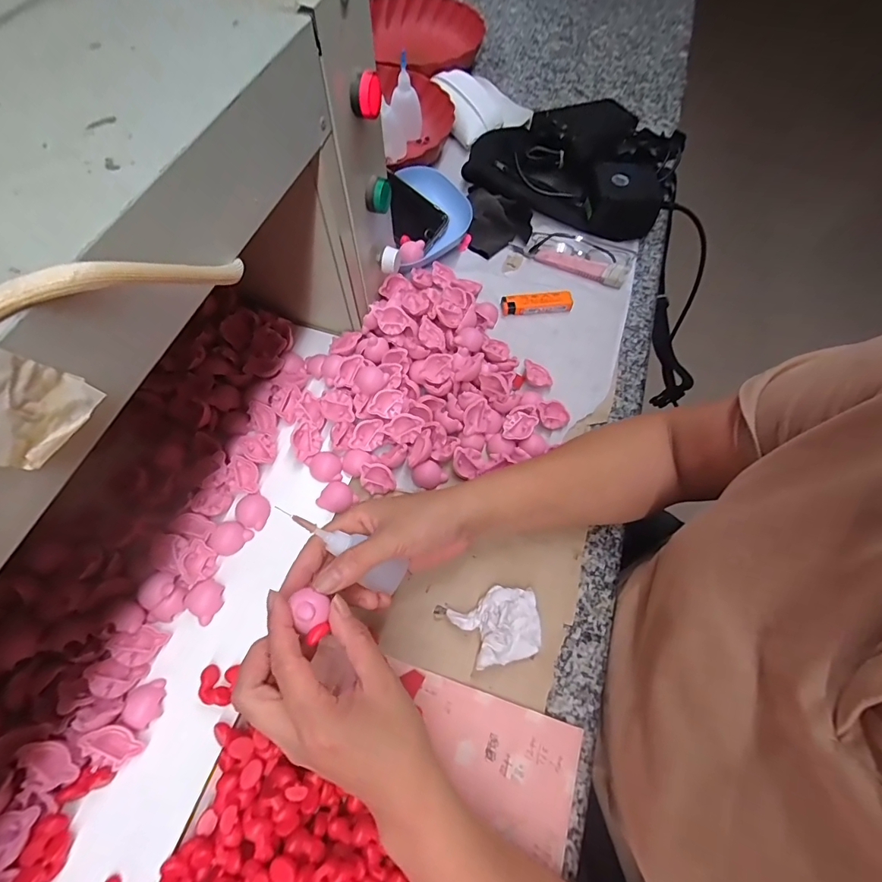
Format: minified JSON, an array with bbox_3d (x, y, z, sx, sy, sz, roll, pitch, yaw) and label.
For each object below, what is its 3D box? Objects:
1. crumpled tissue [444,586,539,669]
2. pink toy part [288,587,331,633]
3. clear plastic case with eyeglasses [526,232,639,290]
[{"bbox_3d":[0.048,0.151,0.357,0.070,0.023,0.054,-17,65,-9],"label":"crumpled tissue"},{"bbox_3d":[-0.084,0.108,0.282,0.020,0.013,0.025,-22,66,-11],"label":"pink toy part"},{"bbox_3d":[0.171,-0.232,0.542,0.128,0.017,0.059,20,65,9],"label":"clear plastic case with eyeglasses"}]

